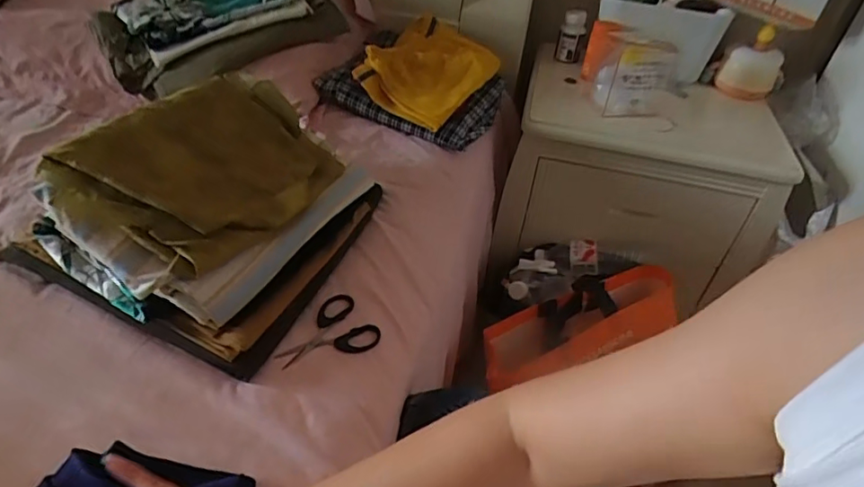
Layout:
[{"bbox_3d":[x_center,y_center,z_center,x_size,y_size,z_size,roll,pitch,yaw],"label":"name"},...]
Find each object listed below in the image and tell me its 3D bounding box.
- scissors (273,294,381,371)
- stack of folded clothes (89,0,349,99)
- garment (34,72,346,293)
[{"bbox_3d":[-0.110,0.096,0.563,0.102,0.008,0.073,-26,61,-36],"label":"scissors"},{"bbox_3d":[-0.297,-0.316,0.773,0.329,0.119,0.126,-22,48,-29],"label":"stack of folded clothes"},{"bbox_3d":[-0.222,-0.080,0.543,0.180,0.045,0.269,42,45,-1],"label":"garment"}]

